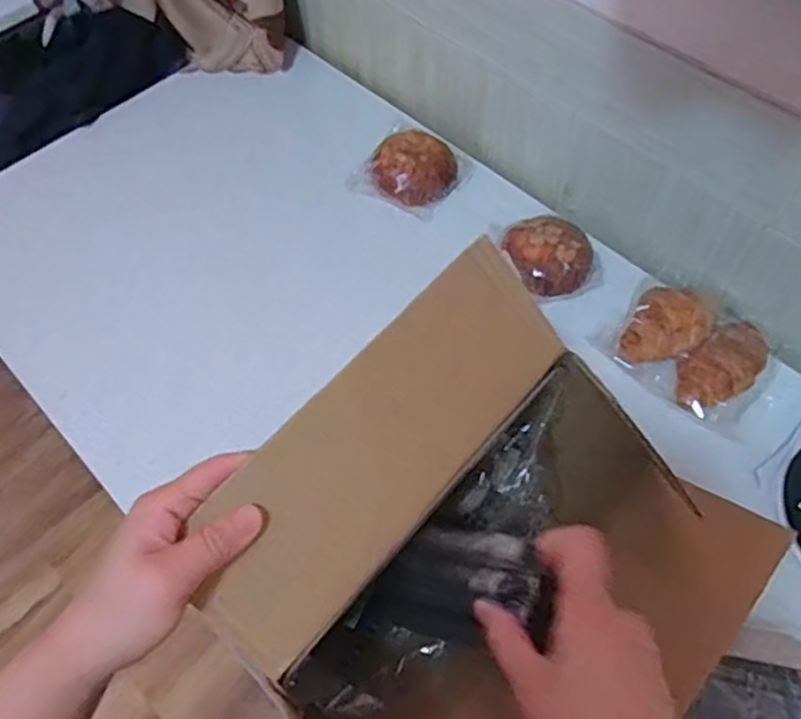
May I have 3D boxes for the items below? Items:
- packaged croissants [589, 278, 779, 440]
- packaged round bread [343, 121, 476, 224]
[{"bbox_3d":[0.305,-0.020,0.720,0.163,0.045,0.121,35,66,21],"label":"packaged croissants"},{"bbox_3d":[0.013,-0.247,0.892,0.125,0.051,0.127,33,65,20],"label":"packaged round bread"}]

